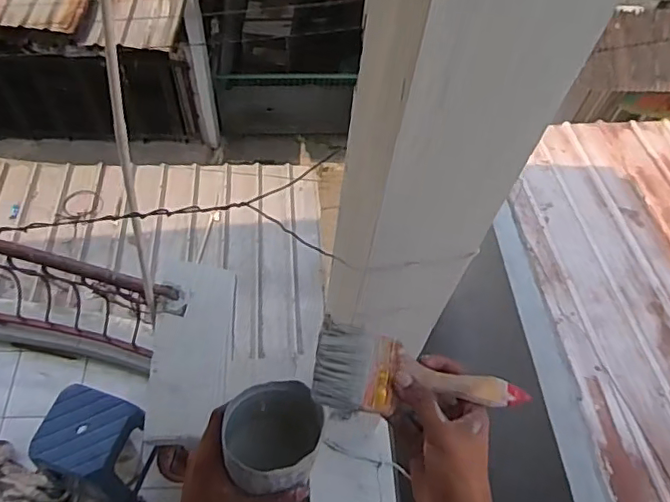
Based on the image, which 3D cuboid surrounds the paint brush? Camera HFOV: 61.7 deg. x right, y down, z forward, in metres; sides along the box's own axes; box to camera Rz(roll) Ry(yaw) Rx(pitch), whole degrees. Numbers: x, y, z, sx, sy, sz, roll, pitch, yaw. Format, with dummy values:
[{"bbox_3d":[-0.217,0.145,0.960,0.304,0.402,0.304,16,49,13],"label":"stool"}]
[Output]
[{"bbox_3d":[0.073,0.112,0.488,0.179,0.014,0.074,10,61,0],"label":"paint brush"}]

